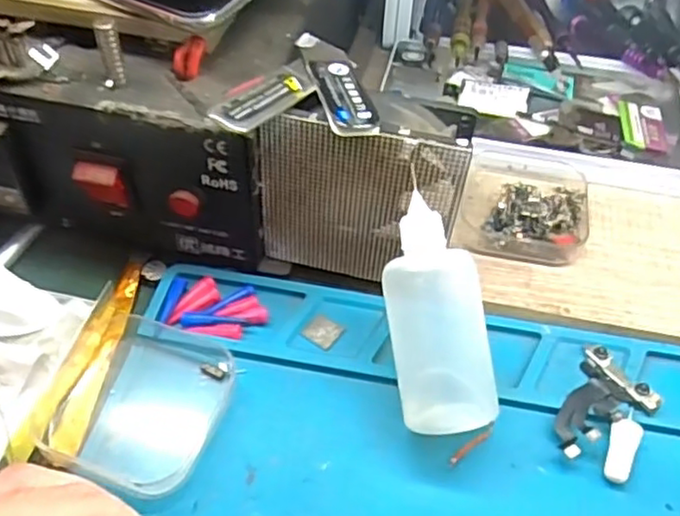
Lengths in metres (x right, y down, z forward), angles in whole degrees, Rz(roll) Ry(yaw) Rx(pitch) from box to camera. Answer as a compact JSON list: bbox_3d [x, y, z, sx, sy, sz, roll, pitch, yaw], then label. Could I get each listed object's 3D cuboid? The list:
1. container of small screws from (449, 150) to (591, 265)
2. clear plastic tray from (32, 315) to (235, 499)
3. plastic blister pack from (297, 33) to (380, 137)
[{"bbox_3d":[0.094,-0.032,0.335,0.062,0.016,0.067,14,50,10],"label":"container of small screws"},{"bbox_3d":[-0.077,0.055,0.261,0.061,0.009,0.066,16,51,12],"label":"clear plastic tray"},{"bbox_3d":[-0.002,-0.069,0.258,0.019,0.007,0.065,-5,45,-14],"label":"plastic blister pack"}]

